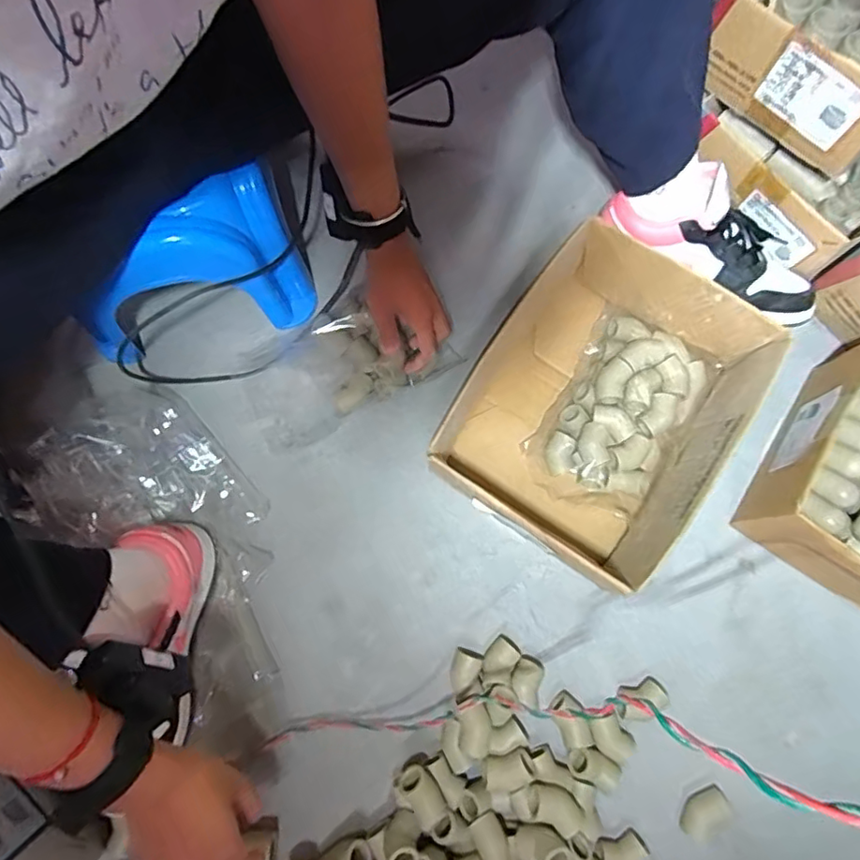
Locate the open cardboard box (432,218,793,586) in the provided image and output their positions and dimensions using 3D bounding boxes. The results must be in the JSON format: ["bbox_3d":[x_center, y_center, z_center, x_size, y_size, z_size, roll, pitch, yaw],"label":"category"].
[{"bbox_3d":[0.165,-0.020,0.582,0.235,0.125,0.292,35,78,8],"label":"open cardboard box"}]

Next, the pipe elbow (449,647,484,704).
[{"bbox_3d":[0.036,0.241,0.558,0.029,0.024,0.046,4,76,1],"label":"pipe elbow"}]

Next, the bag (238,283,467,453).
[{"bbox_3d":[-0.096,-0.077,0.634,0.234,0.054,0.120,-28,77,-8],"label":"bag"}]

